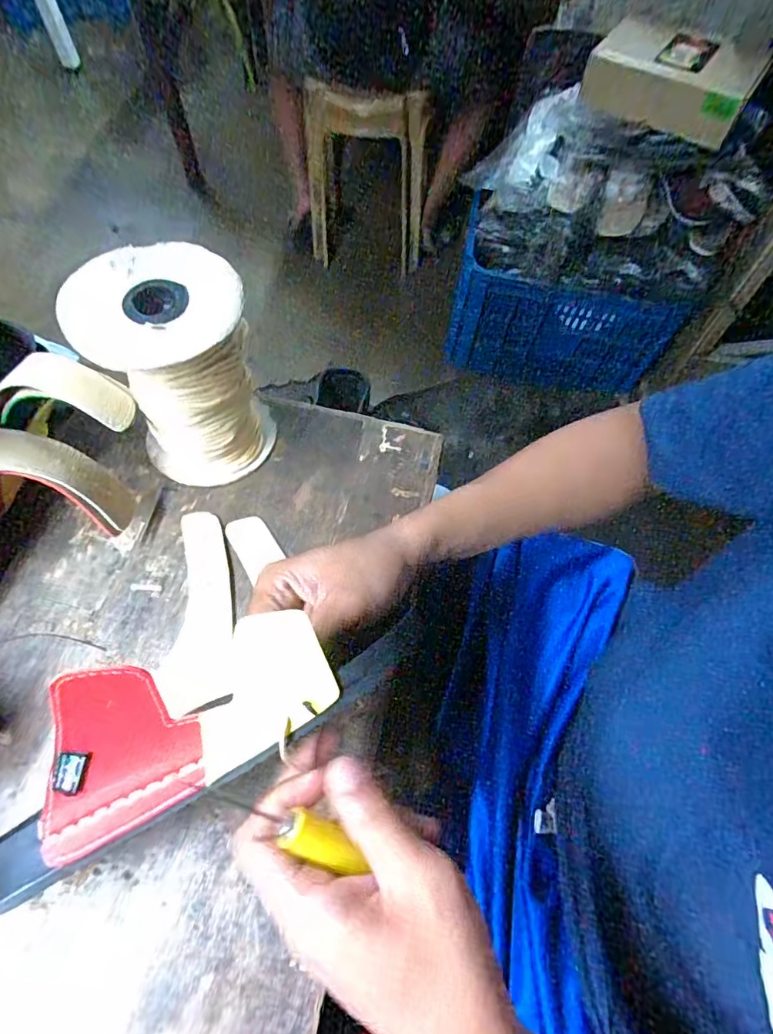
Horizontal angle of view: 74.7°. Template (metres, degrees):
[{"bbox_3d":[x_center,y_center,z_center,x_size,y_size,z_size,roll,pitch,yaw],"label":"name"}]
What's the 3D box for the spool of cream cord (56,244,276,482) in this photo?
[{"bbox_3d":[-0.142,-0.098,0.359,0.101,0.141,0.085,-30,68,-16],"label":"spool of cream cord"}]

